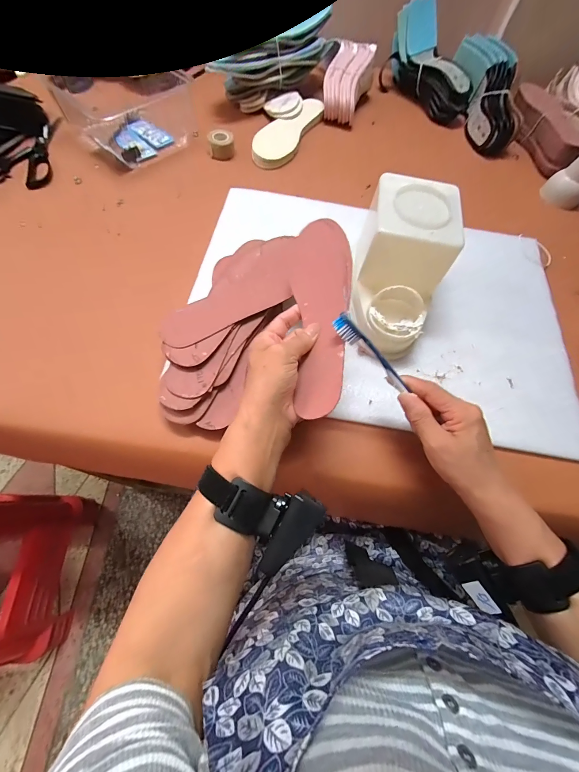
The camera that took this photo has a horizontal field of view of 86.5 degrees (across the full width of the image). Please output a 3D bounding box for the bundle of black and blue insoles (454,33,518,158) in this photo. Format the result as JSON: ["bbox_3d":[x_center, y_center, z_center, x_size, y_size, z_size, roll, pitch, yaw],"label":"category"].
[{"bbox_3d":[0.402,-0.575,0.613,0.093,0.074,0.238,-4,86,-4],"label":"bundle of black and blue insoles"}]

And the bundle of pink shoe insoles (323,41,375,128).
[{"bbox_3d":[0.115,-0.607,0.615,0.082,0.047,0.166,20,84,6],"label":"bundle of pink shoe insoles"}]

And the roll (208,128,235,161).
[{"bbox_3d":[-0.121,-0.434,0.553,0.043,0.027,0.045,2,64,-4],"label":"roll"}]

